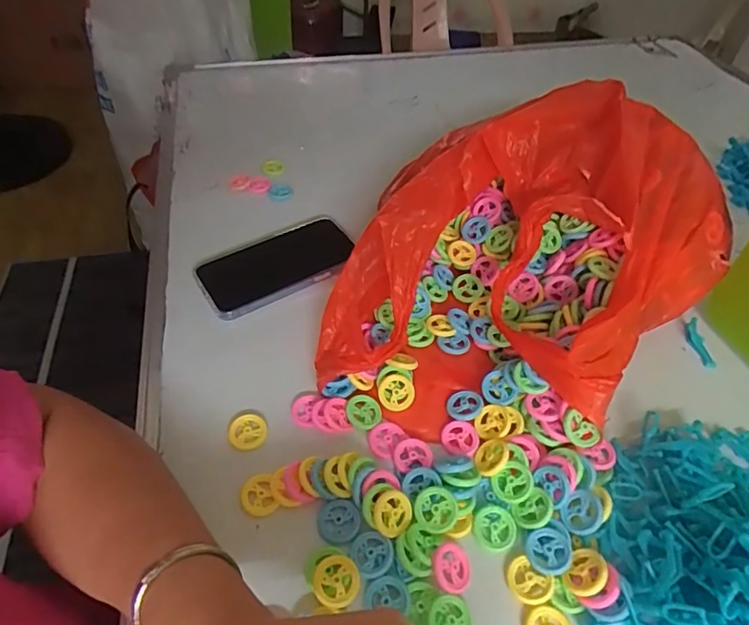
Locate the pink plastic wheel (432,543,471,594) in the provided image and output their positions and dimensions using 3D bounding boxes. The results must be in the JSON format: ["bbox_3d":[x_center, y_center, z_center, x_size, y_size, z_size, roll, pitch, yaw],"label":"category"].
[{"bbox_3d":[0.051,0.167,0.327,0.029,0.004,0.029,16,53,-23],"label":"pink plastic wheel"}]

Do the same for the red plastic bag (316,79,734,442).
[{"bbox_3d":[0.145,-0.047,0.441,0.388,0.128,0.228,-35,58,-29],"label":"red plastic bag"}]

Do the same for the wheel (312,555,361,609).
[{"bbox_3d":[-0.025,0.172,0.321,0.030,0.007,0.029,1,48,-1],"label":"wheel"}]

